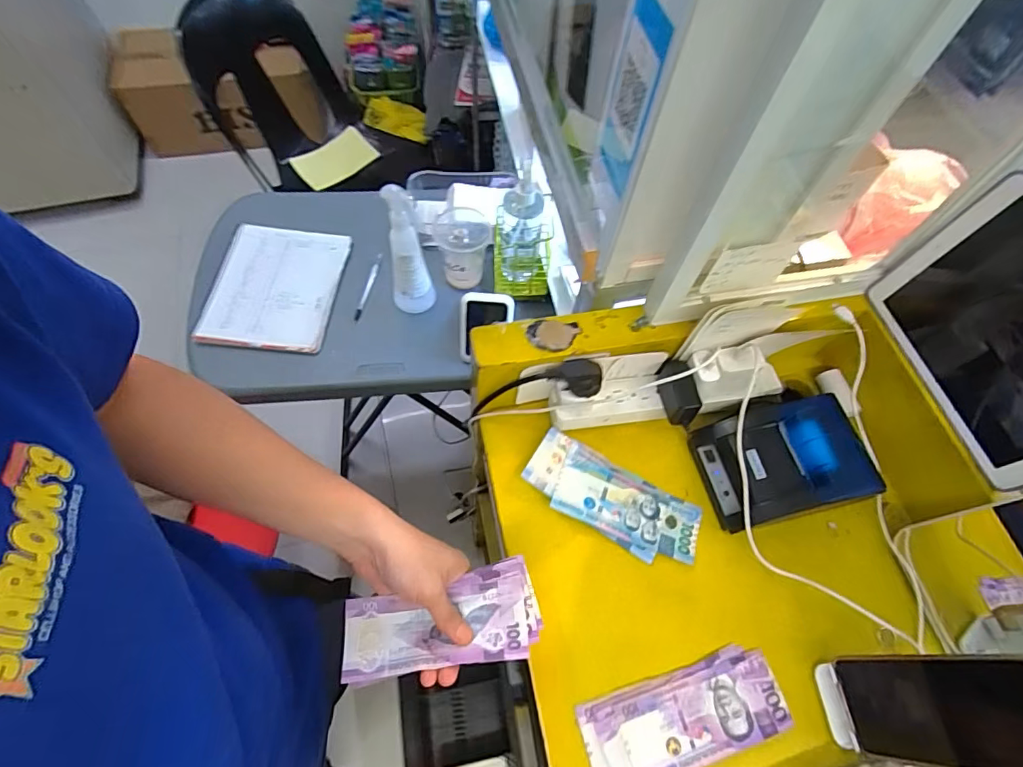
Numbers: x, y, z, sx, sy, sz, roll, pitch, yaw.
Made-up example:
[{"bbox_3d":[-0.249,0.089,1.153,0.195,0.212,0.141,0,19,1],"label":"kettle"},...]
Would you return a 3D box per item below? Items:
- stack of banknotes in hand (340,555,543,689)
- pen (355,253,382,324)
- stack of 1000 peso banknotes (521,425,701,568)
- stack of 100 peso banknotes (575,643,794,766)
[{"bbox_3d":[-0.063,0.211,0.440,0.171,0.012,0.074,-13,64,-1],"label":"stack of banknotes in hand"},{"bbox_3d":[-0.253,-0.171,0.887,0.012,0.011,0.141,11,63,3],"label":"pen"},{"bbox_3d":[0.108,0.125,0.543,0.192,0.011,0.078,28,63,3],"label":"stack of 1000 peso banknotes"},{"bbox_3d":[0.160,0.303,0.456,0.188,0.012,0.075,-15,64,-10],"label":"stack of 100 peso banknotes"}]

